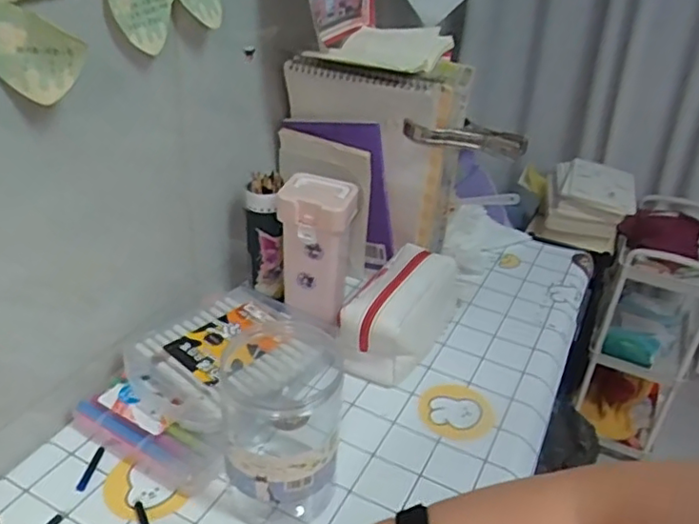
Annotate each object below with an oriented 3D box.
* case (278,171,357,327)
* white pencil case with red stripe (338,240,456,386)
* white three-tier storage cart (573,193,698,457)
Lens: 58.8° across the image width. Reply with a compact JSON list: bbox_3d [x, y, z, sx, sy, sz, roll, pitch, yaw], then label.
[{"bbox_3d":[-0.039,-0.011,0.731,0.085,0.165,0.065,15,33,16],"label":"case"},{"bbox_3d":[0.065,0.052,0.730,0.085,0.089,0.199,18,35,21],"label":"white pencil case with red stripe"},{"bbox_3d":[0.785,0.163,1.647,0.251,0.574,0.390,21,36,25],"label":"white three-tier storage cart"}]

